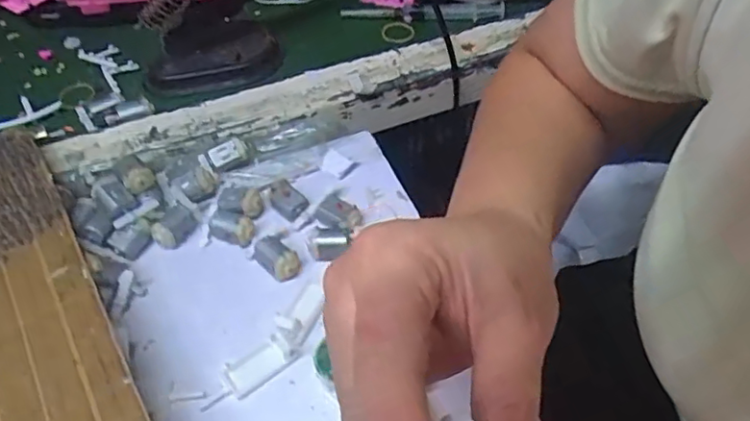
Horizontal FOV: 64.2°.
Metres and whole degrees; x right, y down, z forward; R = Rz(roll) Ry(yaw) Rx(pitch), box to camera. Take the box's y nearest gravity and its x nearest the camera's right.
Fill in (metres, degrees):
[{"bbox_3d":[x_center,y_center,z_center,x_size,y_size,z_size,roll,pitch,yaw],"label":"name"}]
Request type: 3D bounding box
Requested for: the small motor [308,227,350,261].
[{"bbox_3d":[-0.031,0.021,0.386,0.024,0.014,0.015,-1,50,1],"label":"small motor"}]

